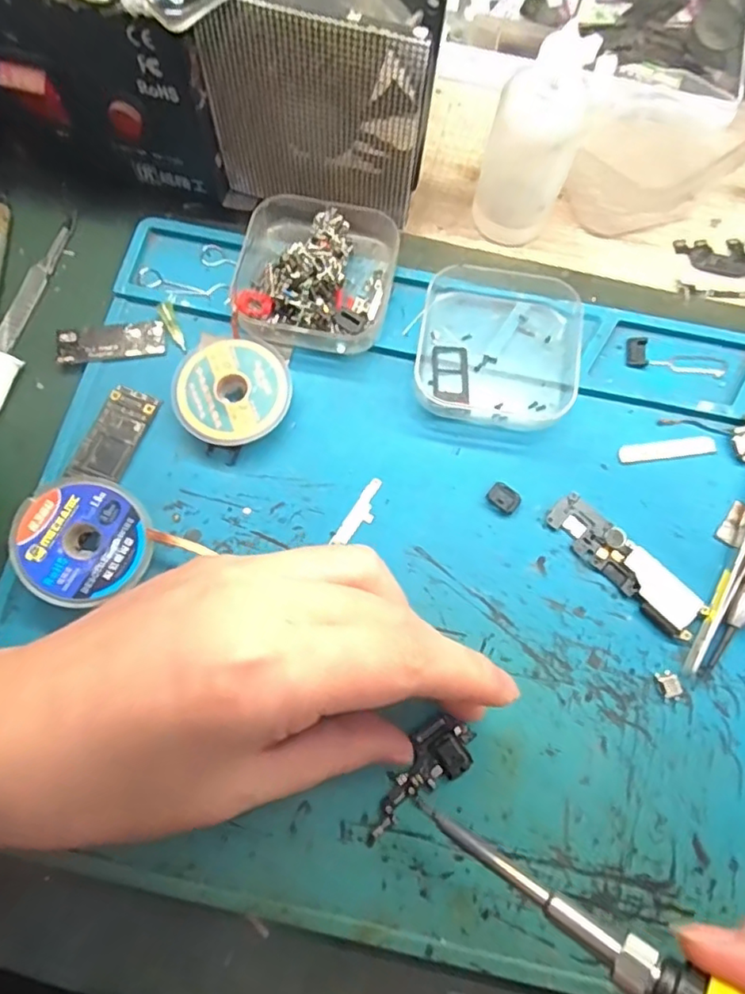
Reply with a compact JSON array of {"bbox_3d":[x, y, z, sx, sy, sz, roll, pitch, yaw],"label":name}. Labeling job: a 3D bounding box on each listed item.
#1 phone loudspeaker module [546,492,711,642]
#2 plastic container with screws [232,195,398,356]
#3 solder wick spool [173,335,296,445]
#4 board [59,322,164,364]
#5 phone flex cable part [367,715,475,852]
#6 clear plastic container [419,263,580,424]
[{"bbox_3d":[0.095,0.025,0.220,0.018,0.004,0.064,-44,79,-11],"label":"phone loudspeaker module"},{"bbox_3d":[-0.023,-0.093,0.242,0.061,0.025,0.061,10,74,3],"label":"plastic container with screws"},{"bbox_3d":[-0.054,-0.041,0.232,0.044,0.014,0.045,0,74,0],"label":"solder wick spool"},{"bbox_3d":[-0.108,-0.064,0.242,0.043,0.004,0.016,-8,74,-2],"label":"board"},{"bbox_3d":[0.016,0.097,0.199,0.019,0.004,0.048,41,80,10],"label":"phone flex cable part"},{"bbox_3d":[0.052,-0.061,0.237,0.064,0.018,0.062,5,74,1],"label":"clear plastic container"}]

